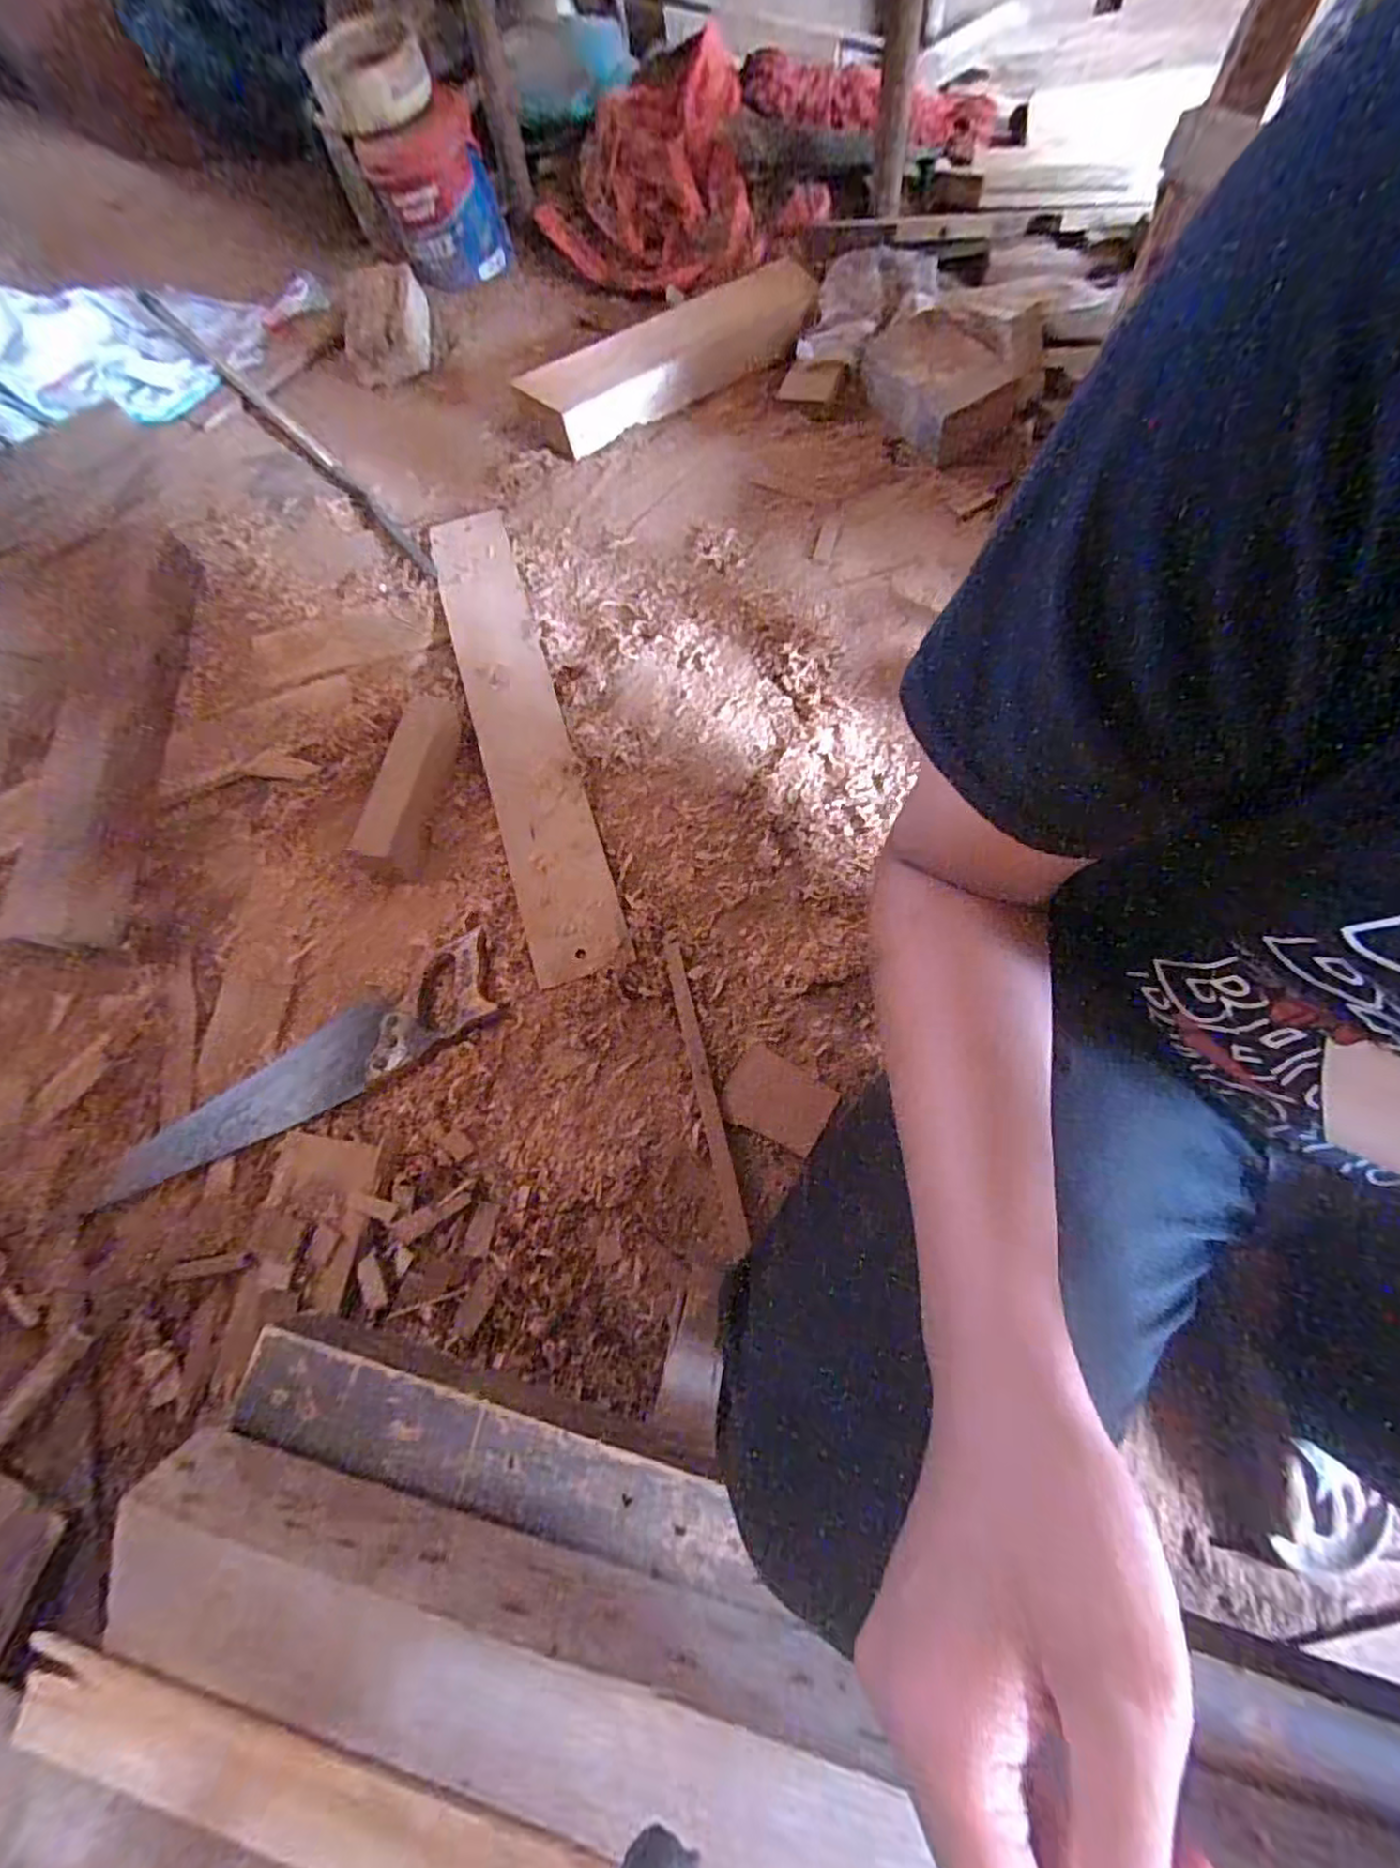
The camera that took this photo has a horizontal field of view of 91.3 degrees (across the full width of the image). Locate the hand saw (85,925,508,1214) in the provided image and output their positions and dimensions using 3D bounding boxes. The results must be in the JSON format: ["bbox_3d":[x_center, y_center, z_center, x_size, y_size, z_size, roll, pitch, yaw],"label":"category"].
[{"bbox_3d":[-0.452,0.167,0.783,0.492,0.023,0.118,-31,59,-1],"label":"hand saw"}]

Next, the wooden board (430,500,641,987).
[{"bbox_3d":[-0.240,-0.283,0.912,0.119,0.021,0.734,-17,74,-3],"label":"wooden board"}]

